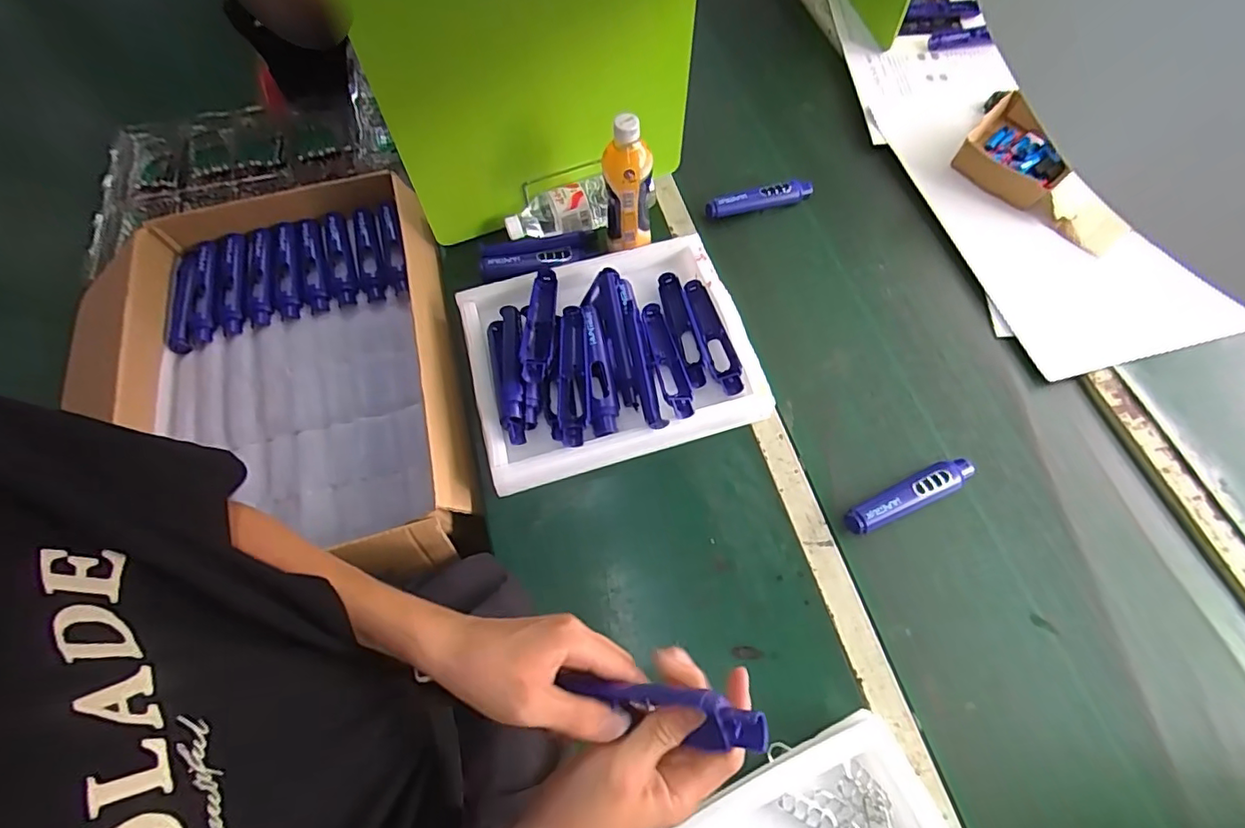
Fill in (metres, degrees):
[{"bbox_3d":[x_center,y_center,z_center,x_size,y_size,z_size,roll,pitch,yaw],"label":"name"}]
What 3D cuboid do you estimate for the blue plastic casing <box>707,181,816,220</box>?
[{"bbox_3d":[0.211,-0.330,0.852,0.163,0.026,0.026,-12,64,-4],"label":"blue plastic casing"}]

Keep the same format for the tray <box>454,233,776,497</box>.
[{"bbox_3d":[-0.019,-0.082,0.727,0.354,0.070,0.285,-16,65,-5],"label":"tray"}]

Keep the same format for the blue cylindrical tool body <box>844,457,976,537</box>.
[{"bbox_3d":[0.344,0.094,0.657,0.175,0.027,0.035,-24,66,-9],"label":"blue cylindrical tool body"}]

